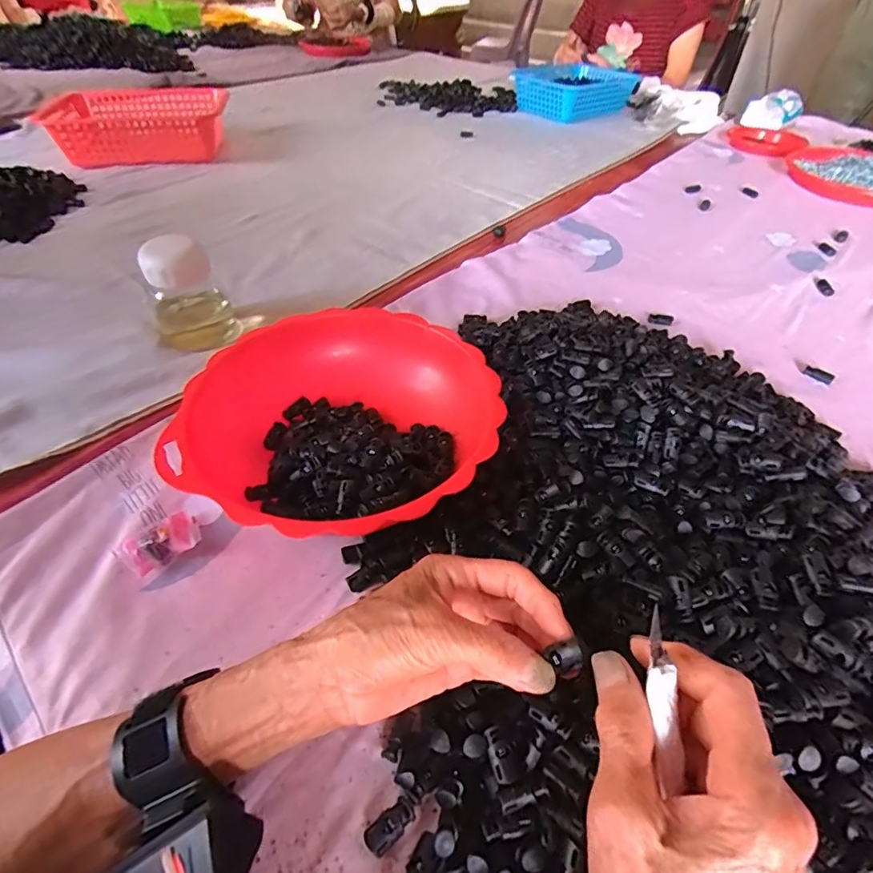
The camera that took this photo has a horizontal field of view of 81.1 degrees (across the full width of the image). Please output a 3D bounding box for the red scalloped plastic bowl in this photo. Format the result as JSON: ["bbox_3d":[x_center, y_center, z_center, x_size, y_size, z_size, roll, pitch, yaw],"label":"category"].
[{"bbox_3d":[-0.076,-0.007,0.419,0.233,0.066,0.225,1,45,-1],"label":"red scalloped plastic bowl"}]

